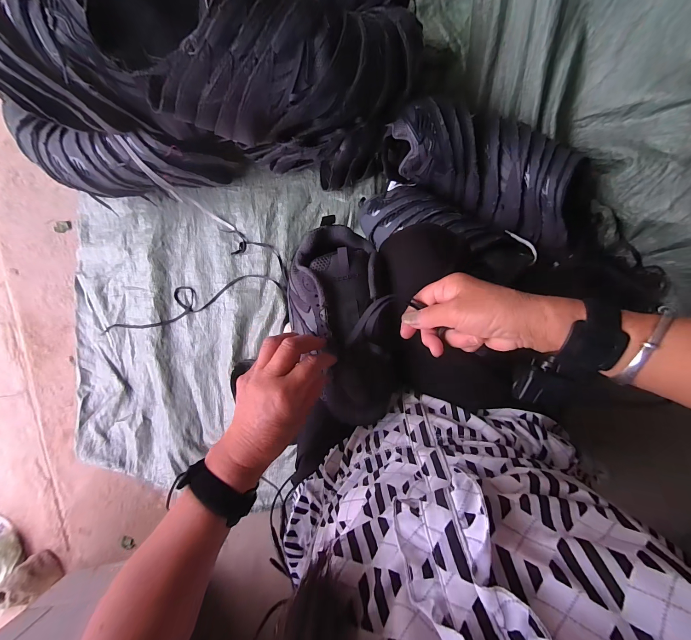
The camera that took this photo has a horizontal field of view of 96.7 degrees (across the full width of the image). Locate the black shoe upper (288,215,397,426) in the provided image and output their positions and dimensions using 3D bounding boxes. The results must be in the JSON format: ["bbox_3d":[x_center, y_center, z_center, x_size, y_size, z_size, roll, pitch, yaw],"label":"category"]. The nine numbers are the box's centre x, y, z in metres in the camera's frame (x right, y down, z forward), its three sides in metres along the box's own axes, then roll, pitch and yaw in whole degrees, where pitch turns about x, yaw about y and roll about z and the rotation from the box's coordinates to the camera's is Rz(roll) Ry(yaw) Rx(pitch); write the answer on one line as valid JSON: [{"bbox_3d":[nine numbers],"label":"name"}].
[{"bbox_3d":[-0.005,0.005,0.362,0.115,0.075,0.236,-14,90,5],"label":"black shoe upper"}]

